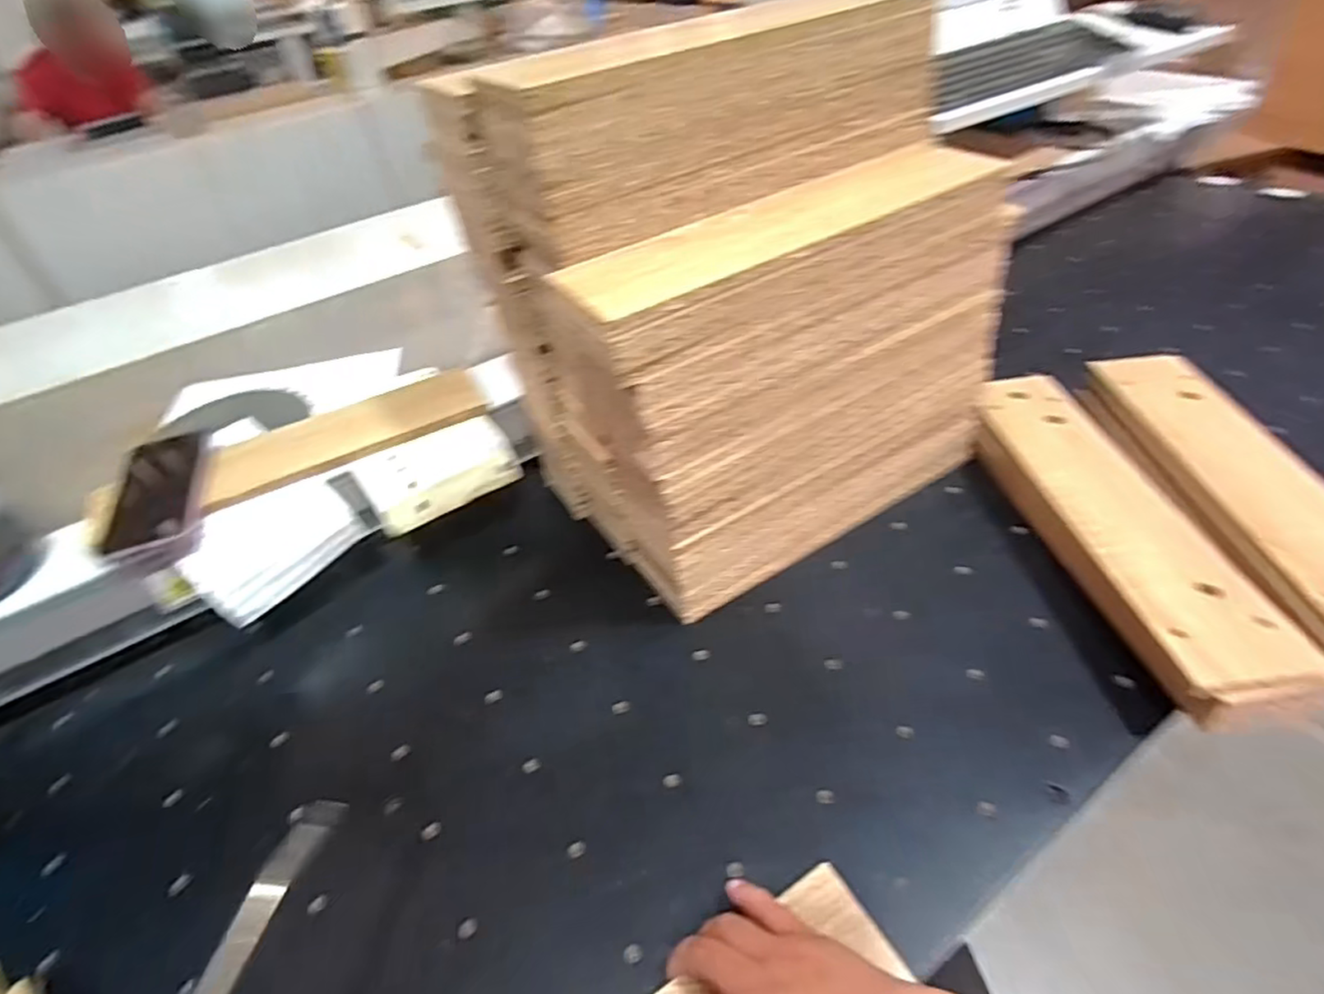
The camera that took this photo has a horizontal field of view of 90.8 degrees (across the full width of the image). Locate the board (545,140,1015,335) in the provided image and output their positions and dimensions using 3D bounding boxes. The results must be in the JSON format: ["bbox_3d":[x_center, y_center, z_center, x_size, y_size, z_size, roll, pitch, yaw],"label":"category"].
[{"bbox_3d":[0.098,-0.208,0.490,0.371,0.014,0.098,-27,48,-20],"label":"board"}]

